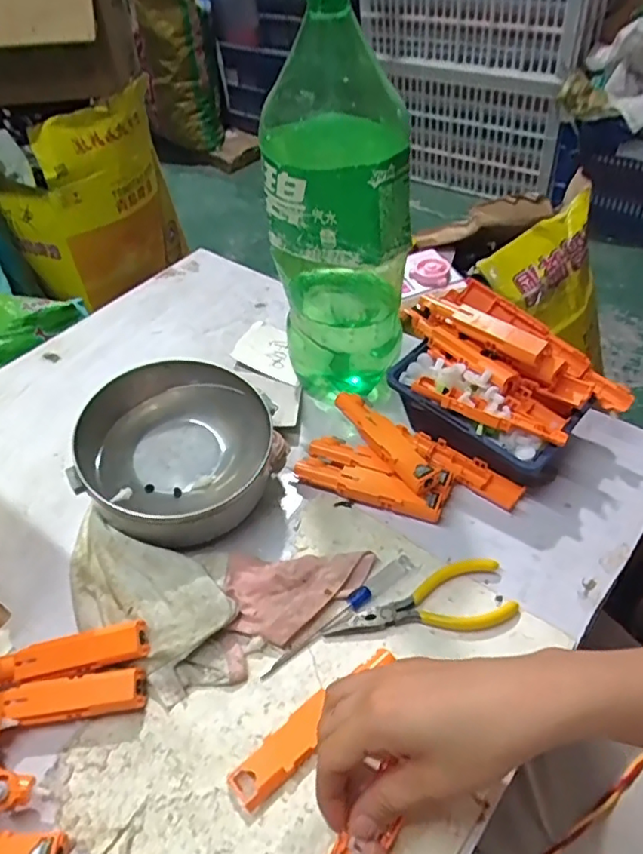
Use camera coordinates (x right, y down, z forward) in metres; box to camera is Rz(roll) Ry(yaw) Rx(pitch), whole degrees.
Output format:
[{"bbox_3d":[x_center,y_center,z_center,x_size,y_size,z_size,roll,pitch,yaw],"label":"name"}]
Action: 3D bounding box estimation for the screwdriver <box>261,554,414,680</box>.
[{"bbox_3d":[0.013,0.129,0.411,0.130,0.010,0.011,-31,52,-23],"label":"screwdriver"}]

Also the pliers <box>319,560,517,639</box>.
[{"bbox_3d":[0.067,0.126,0.407,0.128,0.006,0.049,-14,47,-8],"label":"pliers"}]

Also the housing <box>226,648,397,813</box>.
[{"bbox_3d":[-0.002,0.174,0.355,0.120,0.011,0.024,-35,53,-25],"label":"housing"}]

